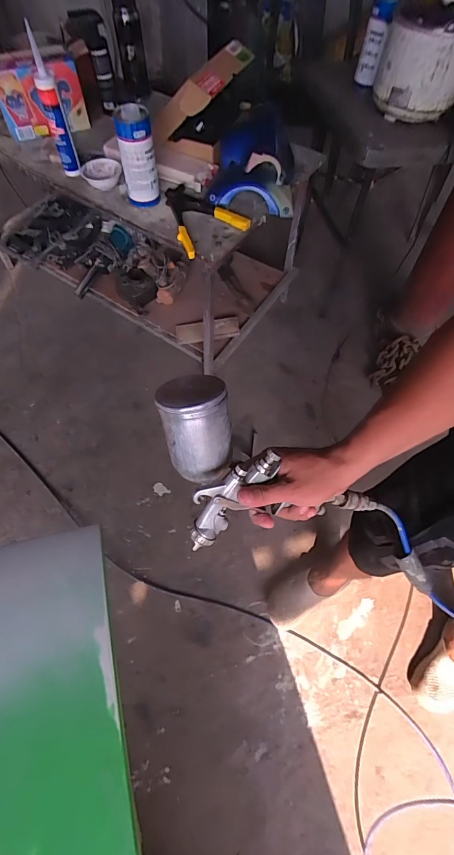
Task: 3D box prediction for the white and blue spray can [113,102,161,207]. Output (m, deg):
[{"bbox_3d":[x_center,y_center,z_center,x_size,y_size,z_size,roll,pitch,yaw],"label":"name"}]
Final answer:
[{"bbox_3d":[-0.224,-0.677,0.979,0.086,0.198,0.074,-9,62,-5],"label":"white and blue spray can"}]

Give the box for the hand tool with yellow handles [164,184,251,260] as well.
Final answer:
[{"bbox_3d":[-0.091,-0.559,1.022,0.196,0.028,0.258,-36,68,-18],"label":"hand tool with yellow handles"}]

